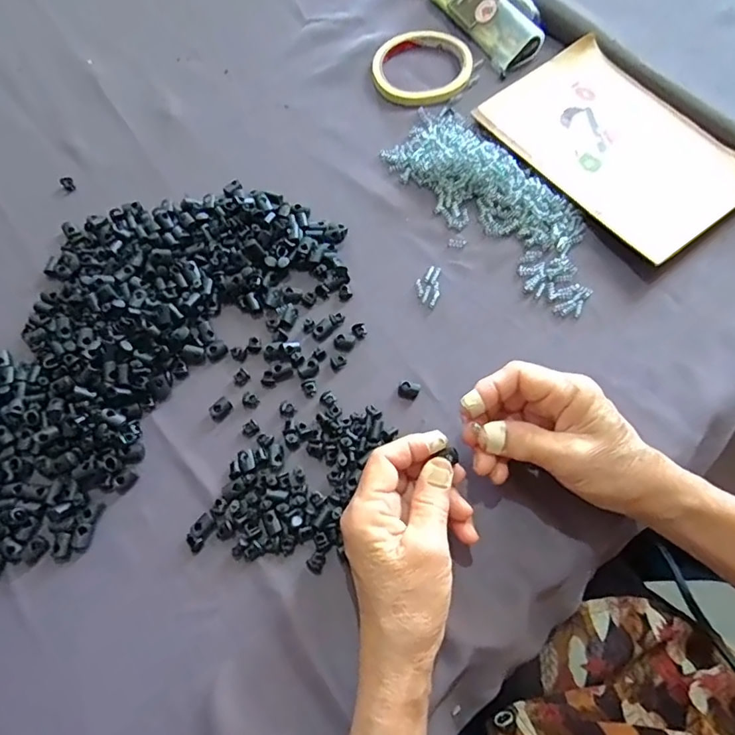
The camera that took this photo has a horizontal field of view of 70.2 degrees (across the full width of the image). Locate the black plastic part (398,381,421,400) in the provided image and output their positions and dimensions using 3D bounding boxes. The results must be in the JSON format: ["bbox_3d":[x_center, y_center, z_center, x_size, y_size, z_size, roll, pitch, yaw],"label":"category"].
[{"bbox_3d":[0.029,0.016,0.365,0.014,0.008,0.012,26,68,11],"label":"black plastic part"}]

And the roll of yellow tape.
[{"bbox_3d":[0.052,-0.281,0.489,0.094,0.012,0.083,-36,71,-15],"label":"roll of yellow tape"}]

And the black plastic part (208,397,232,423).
[{"bbox_3d":[-0.101,0.029,0.359,0.012,0.006,0.016,41,72,16],"label":"black plastic part"}]

